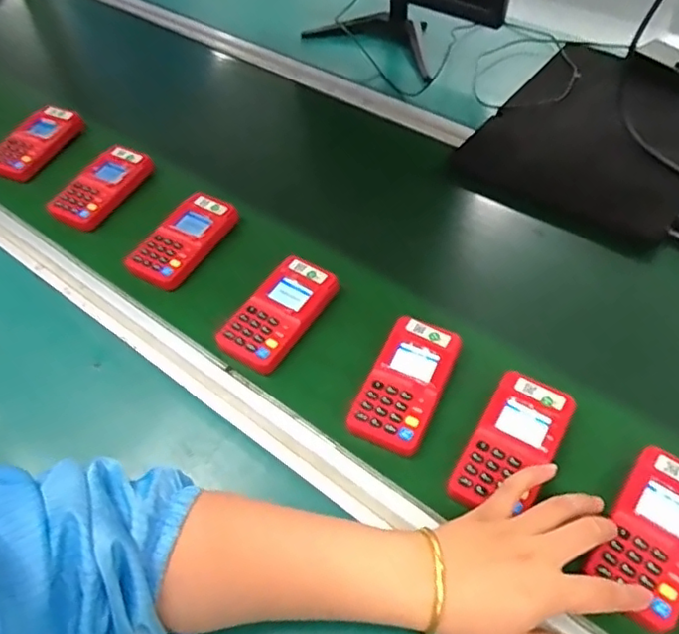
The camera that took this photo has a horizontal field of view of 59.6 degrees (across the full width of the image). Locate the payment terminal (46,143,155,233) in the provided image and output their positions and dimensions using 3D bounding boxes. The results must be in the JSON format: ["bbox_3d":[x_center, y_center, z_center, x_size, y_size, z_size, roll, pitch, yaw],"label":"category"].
[{"bbox_3d":[-0.283,-0.155,0.702,0.064,0.027,0.128,21,56,18],"label":"payment terminal"}]

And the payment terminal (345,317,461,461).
[{"bbox_3d":[0.059,0.059,0.520,0.060,0.026,0.123,25,54,13],"label":"payment terminal"}]

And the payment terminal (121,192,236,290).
[{"bbox_3d":[-0.168,-0.084,0.638,0.063,0.021,0.123,25,54,14],"label":"payment terminal"}]

